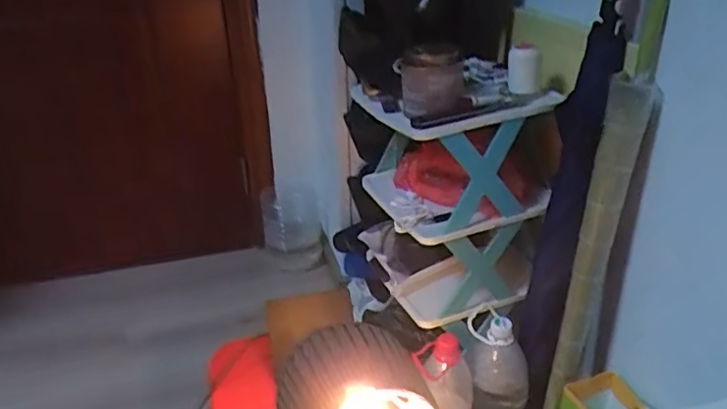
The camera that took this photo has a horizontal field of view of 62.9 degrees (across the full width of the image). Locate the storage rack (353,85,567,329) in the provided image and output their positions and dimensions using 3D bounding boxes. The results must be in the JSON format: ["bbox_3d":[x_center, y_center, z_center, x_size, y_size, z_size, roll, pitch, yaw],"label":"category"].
[{"bbox_3d":[0.141,-0.007,0.942,0.211,0.337,0.210,-12,29,-18],"label":"storage rack"}]

